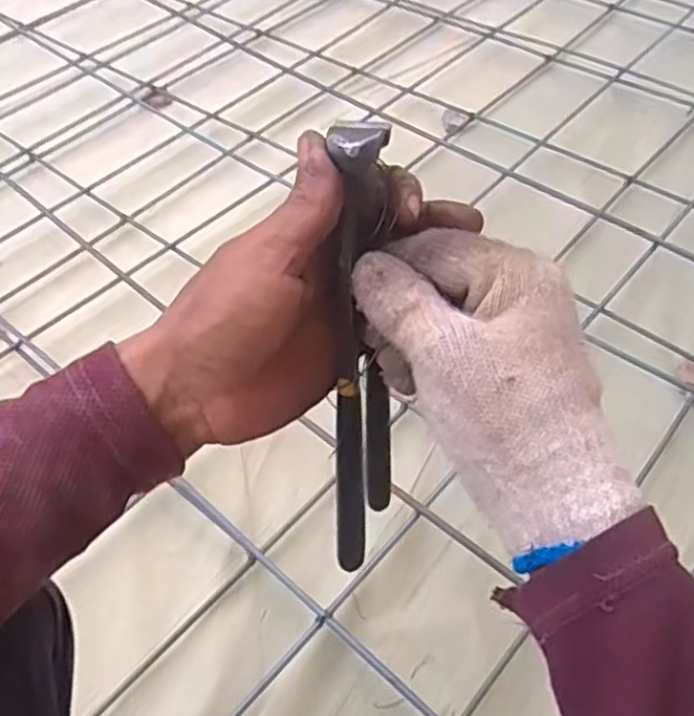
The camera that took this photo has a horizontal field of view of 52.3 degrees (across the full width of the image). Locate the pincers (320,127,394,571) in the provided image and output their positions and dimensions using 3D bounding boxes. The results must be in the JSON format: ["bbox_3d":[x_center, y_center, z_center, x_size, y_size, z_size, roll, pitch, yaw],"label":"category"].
[{"bbox_3d":[0.007,0.004,0.328,0.027,0.217,0.052,0,34,3],"label":"pincers"}]

